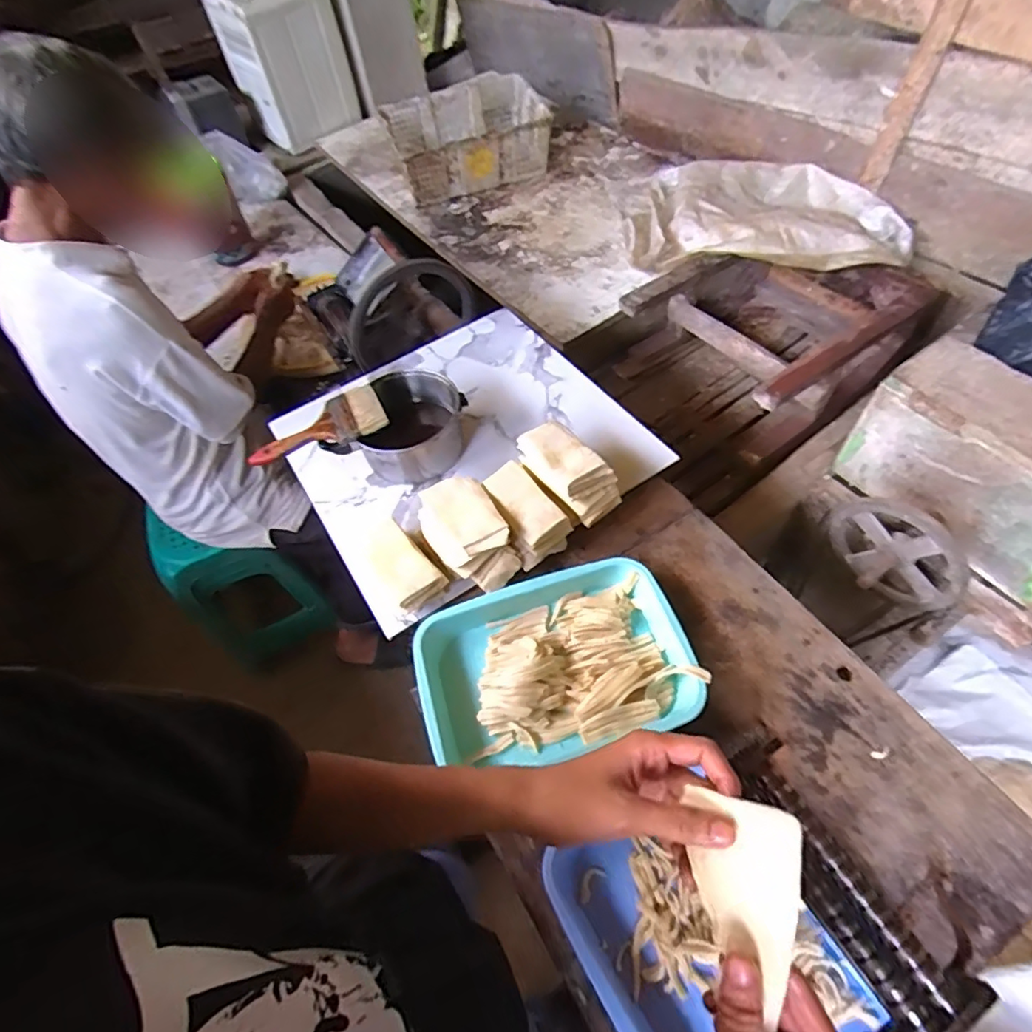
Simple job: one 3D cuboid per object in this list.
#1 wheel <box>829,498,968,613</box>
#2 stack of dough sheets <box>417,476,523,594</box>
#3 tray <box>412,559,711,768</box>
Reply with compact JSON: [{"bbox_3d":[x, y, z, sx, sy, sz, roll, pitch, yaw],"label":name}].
[{"bbox_3d":[0.565,0.082,0.899,0.086,0.189,0.201,-37,108,-19],"label":"wheel"},{"bbox_3d":[-0.070,0.015,0.771,0.094,0.067,0.163,-25,59,-12],"label":"stack of dough sheets"},{"bbox_3d":[0.047,0.180,0.702,0.326,0.046,0.220,-14,58,-6],"label":"tray"}]

